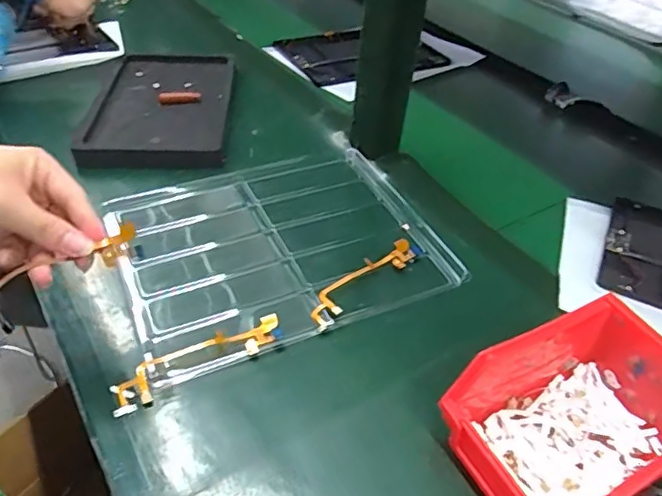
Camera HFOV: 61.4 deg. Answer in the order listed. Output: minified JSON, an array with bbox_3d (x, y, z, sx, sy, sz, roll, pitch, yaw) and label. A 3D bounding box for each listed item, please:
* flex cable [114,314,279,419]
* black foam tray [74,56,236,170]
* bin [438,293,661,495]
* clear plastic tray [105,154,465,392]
[{"bbox_3d":[-0.095,0.079,0.406,0.129,0.008,0.029,-21,48,-27],"label":"flex cable"},{"bbox_3d":[-0.198,-0.176,0.669,0.151,0.020,0.248,1,42,-6],"label":"black foam tray"},{"bbox_3d":[0.153,0.110,0.350,0.139,0.074,0.102,-17,46,-23],"label":"bin"},{"bbox_3d":[-0.047,-0.007,0.507,0.271,0.008,0.219,-15,45,-22],"label":"clear plastic tray"}]

